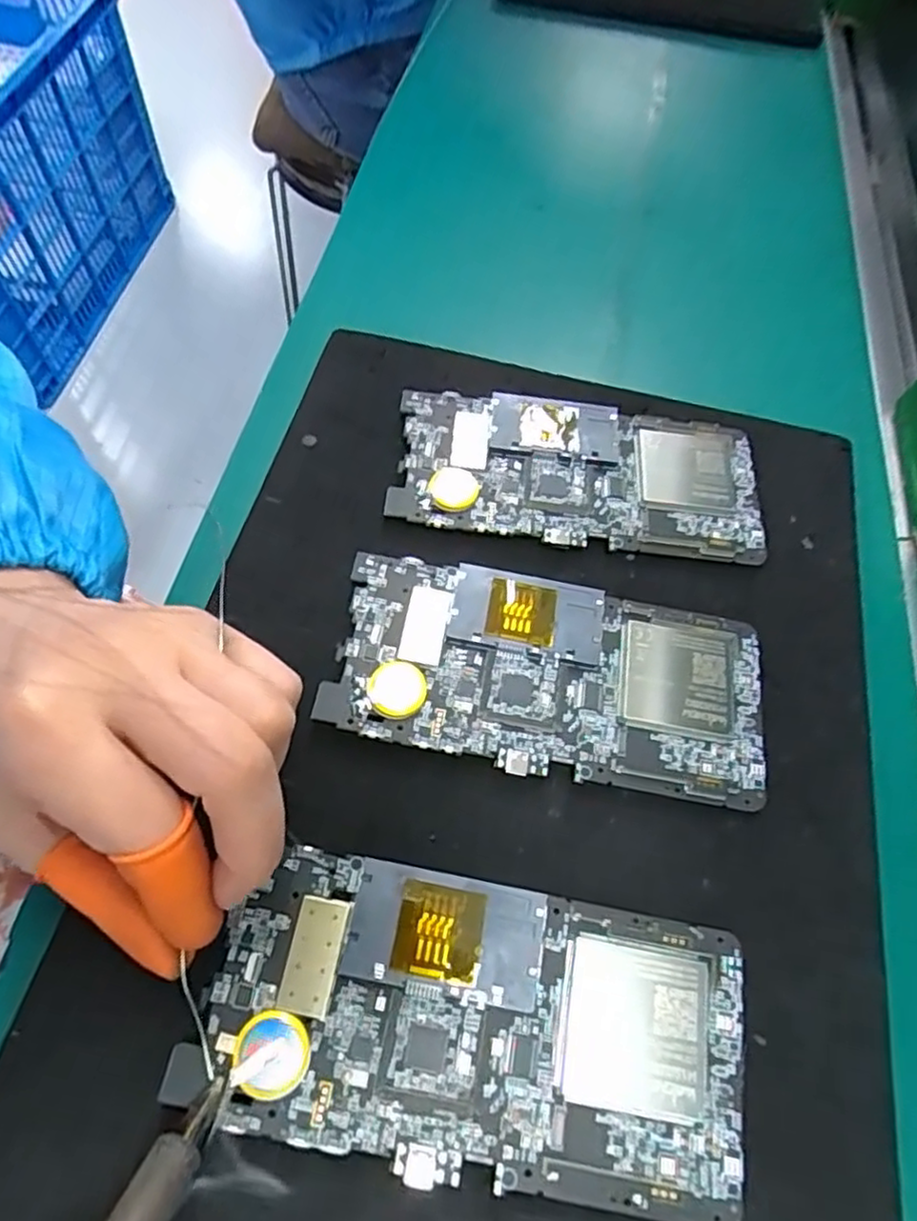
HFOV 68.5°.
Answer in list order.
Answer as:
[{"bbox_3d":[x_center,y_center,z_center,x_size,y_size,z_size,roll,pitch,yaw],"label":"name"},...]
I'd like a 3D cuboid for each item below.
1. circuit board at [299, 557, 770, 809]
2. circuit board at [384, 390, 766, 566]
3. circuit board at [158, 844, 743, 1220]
[{"bbox_3d":[0.033,0.023,0.242,0.151,0.009,0.070,12,63,1],"label":"circuit board"},{"bbox_3d":[0.050,-0.059,0.283,0.149,0.008,0.069,9,63,-1],"label":"circuit board"},{"bbox_3d":[0.004,0.117,0.192,0.152,0.012,0.071,11,63,1],"label":"circuit board"}]

